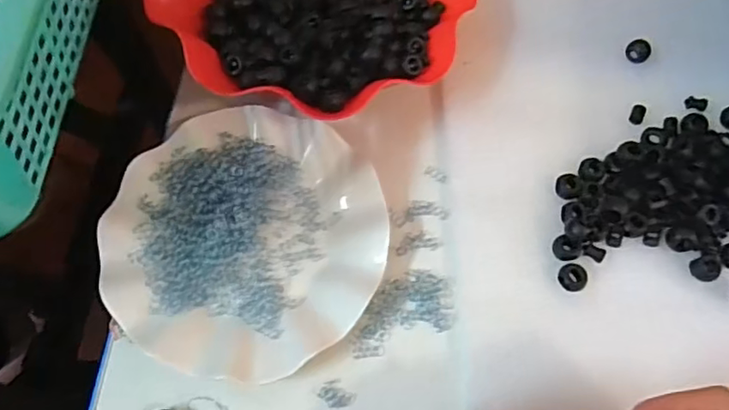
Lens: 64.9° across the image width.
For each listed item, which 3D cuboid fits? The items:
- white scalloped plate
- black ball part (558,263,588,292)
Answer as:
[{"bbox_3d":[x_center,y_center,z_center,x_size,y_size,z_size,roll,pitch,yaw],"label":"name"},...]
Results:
[{"bbox_3d":[-0.078,0.018,0.377,0.177,0.021,0.179,0,66,0],"label":"white scalloped plate"},{"bbox_3d":[0.133,0.046,0.366,0.016,0.009,0.018,-28,69,-12],"label":"black ball part"}]

